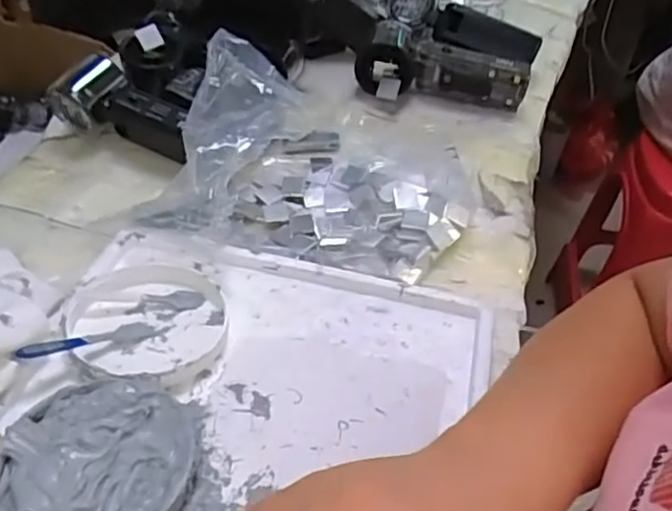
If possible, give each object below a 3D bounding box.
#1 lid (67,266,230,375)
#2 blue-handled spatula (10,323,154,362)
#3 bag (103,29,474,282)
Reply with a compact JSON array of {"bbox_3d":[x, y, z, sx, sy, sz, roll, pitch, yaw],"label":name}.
[{"bbox_3d":[-0.122,0.042,0.437,0.100,0.015,0.094,3,43,-3],"label":"lid"},{"bbox_3d":[-0.151,0.054,0.412,0.083,0.013,0.017,-6,40,-43],"label":"blue-handled spatula"},{"bbox_3d":[-0.013,-0.073,0.519,0.242,0.090,0.155,15,43,9],"label":"bag"}]

